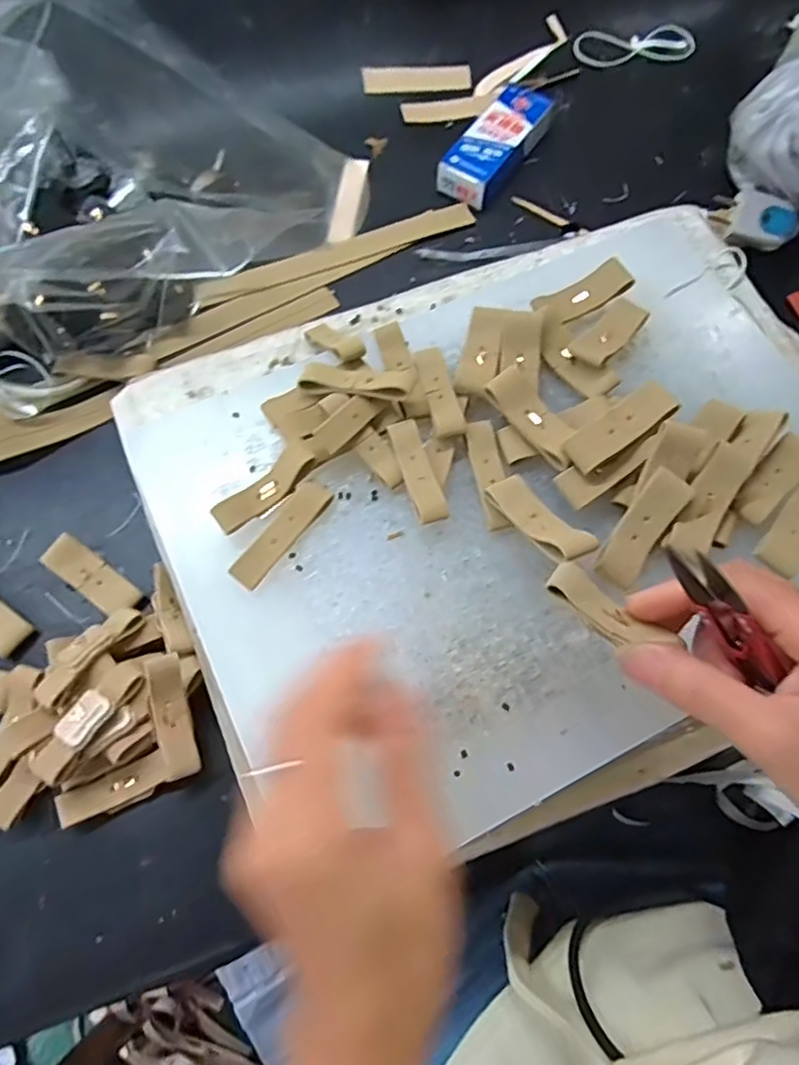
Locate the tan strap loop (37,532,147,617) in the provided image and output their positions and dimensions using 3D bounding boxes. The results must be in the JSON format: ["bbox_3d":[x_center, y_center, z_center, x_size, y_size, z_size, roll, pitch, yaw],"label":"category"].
[{"bbox_3d":[-0.173,0.026,0.343,0.059,0.010,0.021,35,73,11],"label":"tan strap loop"}]

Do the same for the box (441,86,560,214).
[{"bbox_3d":[0.074,-0.293,0.460,0.042,0.025,0.108,34,73,11],"label":"box"}]

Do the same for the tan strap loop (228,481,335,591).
[{"bbox_3d":[-0.058,0.000,0.305,0.017,0.004,0.063,38,72,-5],"label":"tan strap loop"}]

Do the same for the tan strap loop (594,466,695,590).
[{"bbox_3d":[0.120,-0.002,0.299,0.021,0.009,0.060,34,89,11],"label":"tan strap loop"}]

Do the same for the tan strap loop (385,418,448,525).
[{"bbox_3d":[0.010,-0.030,0.314,0.016,0.015,0.057,-15,71,-7],"label":"tan strap loop"}]

